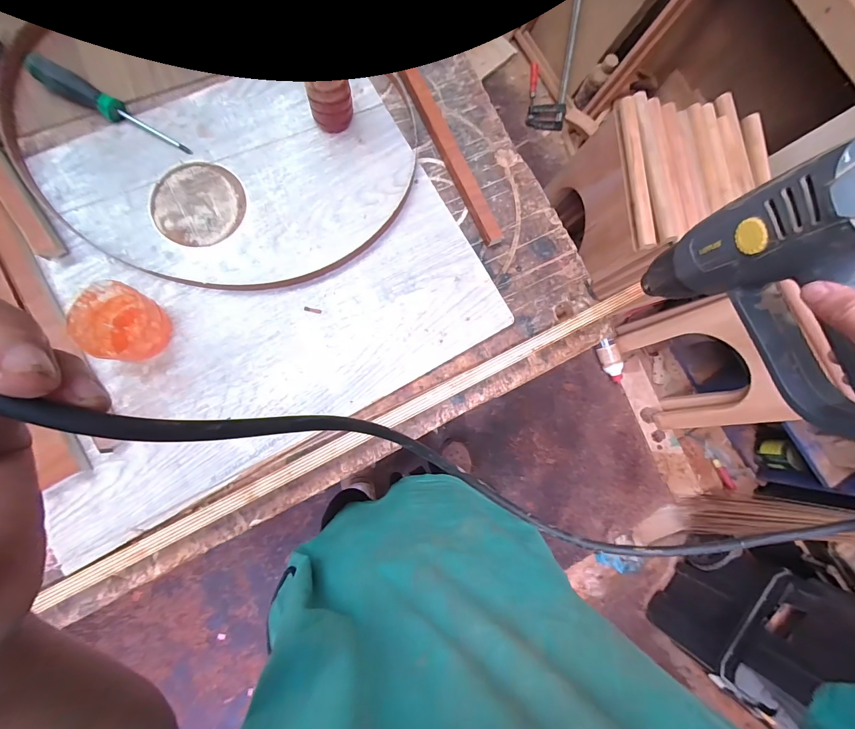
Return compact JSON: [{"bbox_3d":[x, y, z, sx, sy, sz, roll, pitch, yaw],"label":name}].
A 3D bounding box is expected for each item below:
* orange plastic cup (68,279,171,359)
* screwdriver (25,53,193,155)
[{"bbox_3d":[-0.347,-0.045,0.432,0.074,0.060,0.082,16,82,-4],"label":"orange plastic cup"},{"bbox_3d":[-0.397,-0.326,0.474,0.198,0.034,0.029,23,81,-3],"label":"screwdriver"}]

